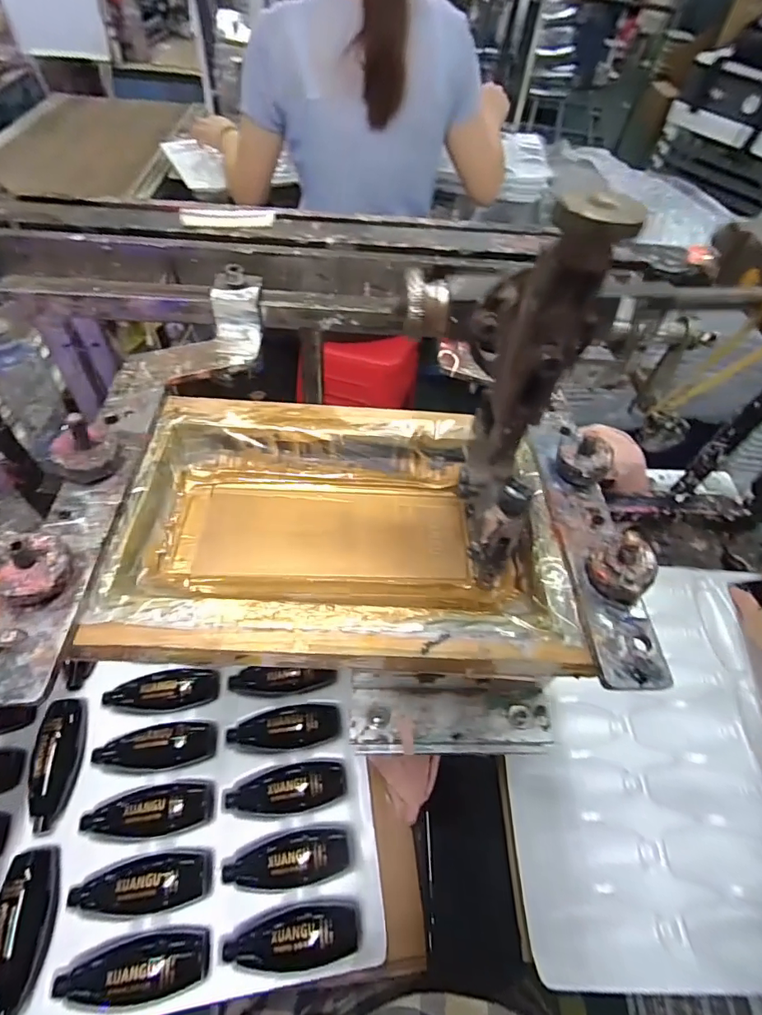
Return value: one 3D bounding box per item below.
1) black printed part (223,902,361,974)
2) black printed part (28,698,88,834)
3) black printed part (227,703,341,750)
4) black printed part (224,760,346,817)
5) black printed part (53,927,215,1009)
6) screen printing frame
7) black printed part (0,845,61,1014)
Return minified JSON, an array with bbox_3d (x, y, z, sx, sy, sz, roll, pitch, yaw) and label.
[{"bbox_3d":[-0.067,0.331,0.371,0.102,0.021,0.037,-5,54,-9],"label":"black printed part"},{"bbox_3d":[-0.282,0.219,0.421,0.034,0.011,0.099,-5,54,-9],"label":"black printed part"},{"bbox_3d":[-0.090,0.203,0.450,0.100,0.029,0.038,-2,54,-7],"label":"black printed part"},{"bbox_3d":[-0.082,0.242,0.420,0.101,0.028,0.039,0,54,-5],"label":"black printed part"},{"bbox_3d":[-0.181,0.340,0.354,0.103,0.023,0.038,-6,54,-10],"label":"black printed part"},{"bbox_3d":[-0.020,0.010,0.271,0.228,0.028,0.164,3,53,-3],"label":"screen printing frame"},{"bbox_3d":[-0.265,0.312,0.356,0.036,0.012,0.100,-7,55,-11],"label":"black printed part"}]

